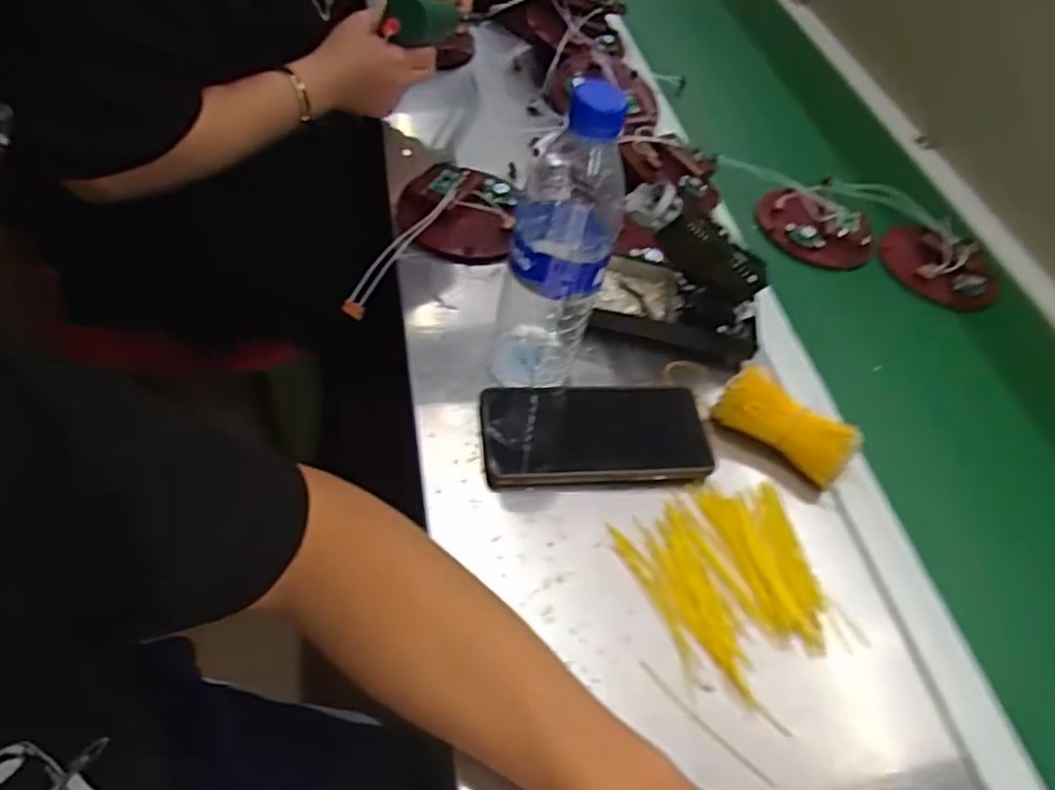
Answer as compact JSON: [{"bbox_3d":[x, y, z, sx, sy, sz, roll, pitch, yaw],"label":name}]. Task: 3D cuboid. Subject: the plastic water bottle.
[{"bbox_3d":[0.019,-0.094,0.478,0.066,0.224,0.063,14,49,-2],"label":"plastic water bottle"}]

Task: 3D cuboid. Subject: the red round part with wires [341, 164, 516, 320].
[{"bbox_3d":[-0.075,-0.140,0.632,0.105,0.054,0.172,17,49,2],"label":"red round part with wires"}]

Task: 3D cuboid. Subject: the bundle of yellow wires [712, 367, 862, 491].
[{"bbox_3d":[0.189,0.021,0.527,0.096,0.042,0.034,37,53,18],"label":"bundle of yellow wires"}]

